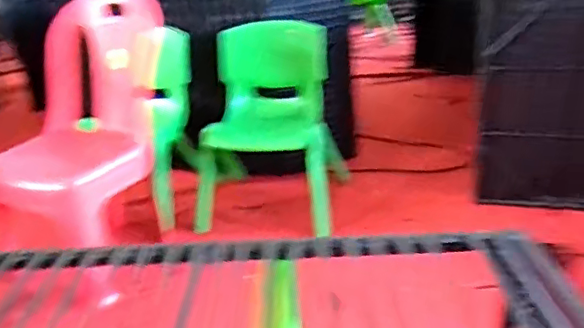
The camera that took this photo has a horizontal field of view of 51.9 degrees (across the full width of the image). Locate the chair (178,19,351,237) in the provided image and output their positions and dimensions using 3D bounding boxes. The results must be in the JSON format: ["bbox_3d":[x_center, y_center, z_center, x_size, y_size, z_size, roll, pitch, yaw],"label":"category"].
[{"bbox_3d":[-0.083,-0.106,1.687,0.398,0.503,0.335,3,25,15],"label":"chair"}]

